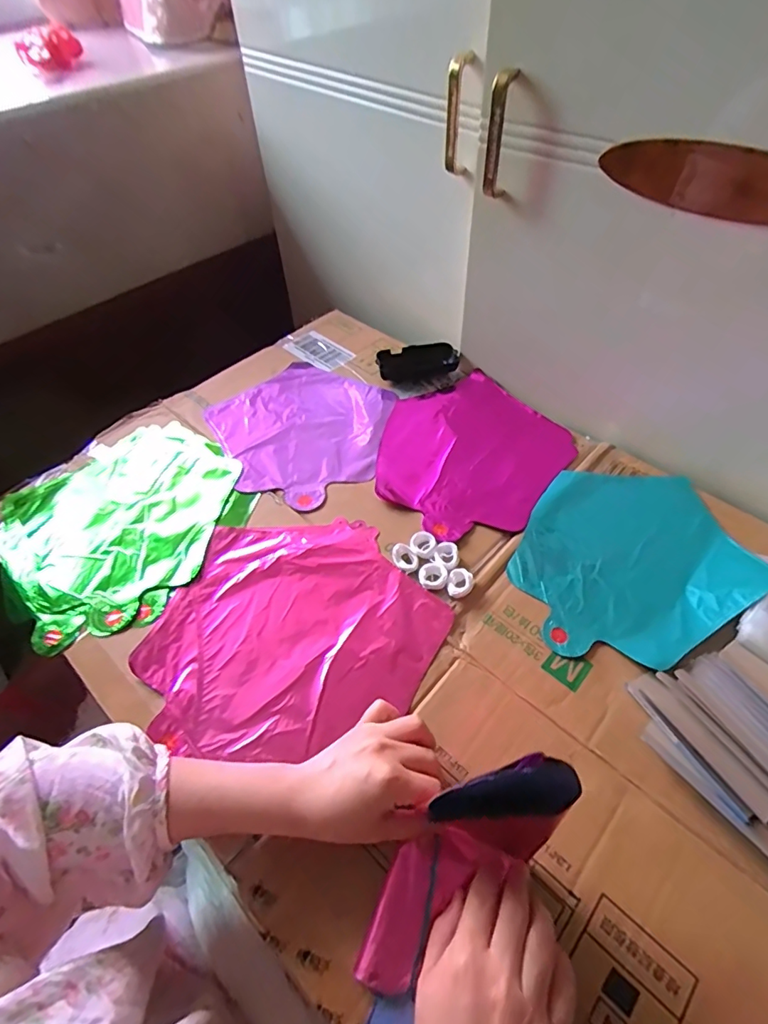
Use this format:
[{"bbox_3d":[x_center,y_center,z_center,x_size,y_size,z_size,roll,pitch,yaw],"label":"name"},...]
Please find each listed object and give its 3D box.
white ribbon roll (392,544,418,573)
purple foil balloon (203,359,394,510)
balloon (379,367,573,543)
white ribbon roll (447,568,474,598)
[{"bbox_3d":[0.021,0.046,0.502,0.022,0.007,0.031,-30,57,-21],"label":"white ribbon roll"},{"bbox_3d":[-0.092,-0.109,0.643,0.219,0.009,0.231,0,52,1],"label":"purple foil balloon"},{"bbox_3d":[0.100,-0.075,0.611,0.211,0.011,0.255,30,58,22],"label":"balloon"},{"bbox_3d":[0.073,0.068,0.484,0.024,0.010,0.029,11,53,10],"label":"white ribbon roll"}]

